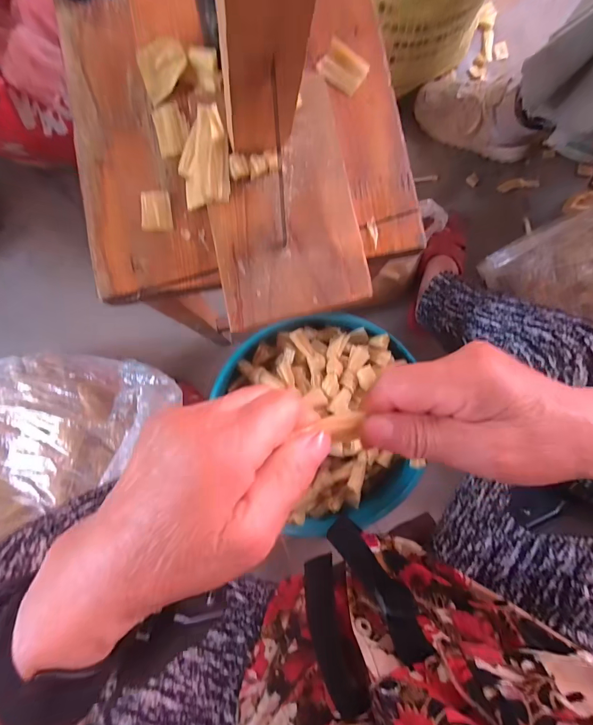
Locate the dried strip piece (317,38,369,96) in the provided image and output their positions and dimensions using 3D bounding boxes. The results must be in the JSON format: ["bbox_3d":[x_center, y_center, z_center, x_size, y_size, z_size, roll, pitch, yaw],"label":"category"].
[{"bbox_3d":[0.034,-0.218,0.265,0.034,0.007,0.025,34,86,1],"label":"dried strip piece"}]

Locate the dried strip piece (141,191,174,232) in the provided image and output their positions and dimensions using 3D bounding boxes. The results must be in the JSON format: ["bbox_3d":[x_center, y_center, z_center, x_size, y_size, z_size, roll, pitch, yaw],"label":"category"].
[{"bbox_3d":[-0.099,-0.107,0.252,0.020,0.004,0.029,-4,86,-2],"label":"dried strip piece"}]

